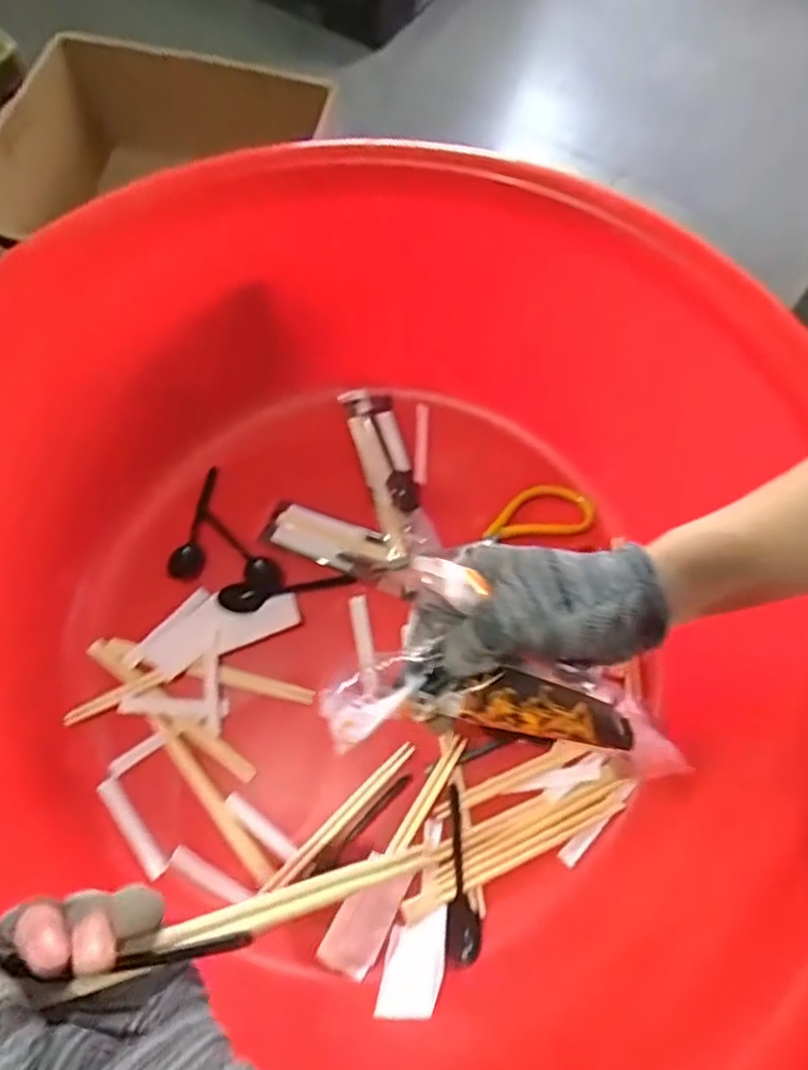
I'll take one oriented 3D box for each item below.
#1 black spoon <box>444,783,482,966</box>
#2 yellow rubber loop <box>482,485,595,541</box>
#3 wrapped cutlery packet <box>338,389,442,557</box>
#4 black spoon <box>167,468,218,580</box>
[{"bbox_3d":[0.047,0.261,0.521,0.027,0.023,0.121,3,69,2],"label":"black spoon"},{"bbox_3d":[0.126,-0.024,0.635,0.100,0.019,0.049,-5,67,1],"label":"yellow rubber loop"},{"bbox_3d":[-0.014,-0.065,0.660,0.047,0.025,0.185,-15,69,-5],"label":"wrapped cutlery packet"},{"bbox_3d":[-0.202,-0.012,0.657,0.031,0.021,0.123,5,56,3],"label":"black spoon"}]

